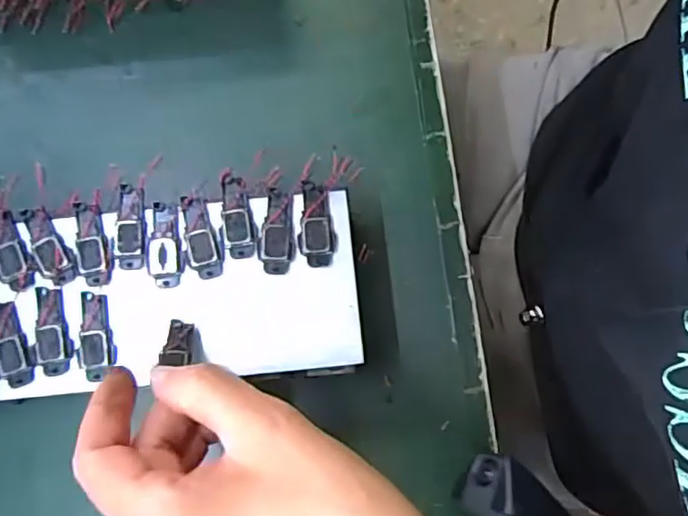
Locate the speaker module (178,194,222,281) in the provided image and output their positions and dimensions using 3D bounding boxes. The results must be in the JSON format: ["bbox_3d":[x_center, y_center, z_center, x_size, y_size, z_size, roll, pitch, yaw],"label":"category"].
[{"bbox_3d":[-0.067,-0.010,0.281,0.014,0.004,0.039,-17,81,-1],"label":"speaker module"}]

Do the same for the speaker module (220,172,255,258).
[{"bbox_3d":[-0.050,-0.020,0.282,0.013,0.004,0.039,-8,81,0],"label":"speaker module"}]

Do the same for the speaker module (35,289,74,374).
[{"bbox_3d":[-0.131,0.032,0.274,0.016,0.004,0.039,-8,81,0],"label":"speaker module"}]

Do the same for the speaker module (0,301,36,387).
[{"bbox_3d":[-0.150,0.038,0.273,0.015,0.004,0.039,-21,81,-2],"label":"speaker module"}]

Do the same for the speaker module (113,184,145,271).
[{"bbox_3d":[-0.100,-0.015,0.281,0.014,0.004,0.040,-4,81,1],"label":"speaker module"}]

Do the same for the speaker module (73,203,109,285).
[{"bbox_3d":[-0.117,-0.007,0.281,0.014,0.005,0.039,-12,81,0],"label":"speaker module"}]

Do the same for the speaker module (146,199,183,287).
[{"bbox_3d":[-0.083,-0.006,0.280,0.015,0.004,0.039,-7,81,0],"label":"speaker module"}]

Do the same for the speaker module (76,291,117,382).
[{"bbox_3d":[-0.112,0.035,0.274,0.016,0.004,0.038,-3,81,1],"label":"speaker module"}]

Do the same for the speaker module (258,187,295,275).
[{"bbox_3d":[-0.031,-0.013,0.281,0.016,0.006,0.040,-4,81,1],"label":"speaker module"}]

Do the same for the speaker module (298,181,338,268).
[{"bbox_3d":[-0.013,-0.016,0.282,0.017,0.007,0.040,-8,81,0],"label":"speaker module"}]

